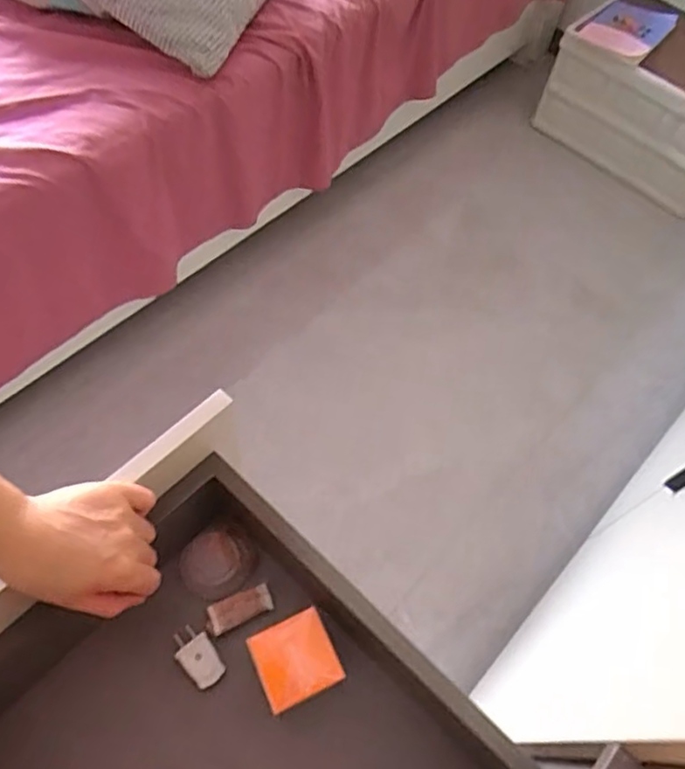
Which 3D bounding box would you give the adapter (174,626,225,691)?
[{"bbox_3d":[-0.132,0.248,0.573,0.029,0.017,0.053,-39,70,-23],"label":"adapter"}]

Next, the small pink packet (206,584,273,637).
[{"bbox_3d":[-0.097,0.210,0.592,0.060,0.009,0.026,-20,63,-15],"label":"small pink packet"}]

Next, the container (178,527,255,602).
[{"bbox_3d":[-0.118,0.172,0.605,0.072,0.025,0.056,-29,66,-20],"label":"container"}]

